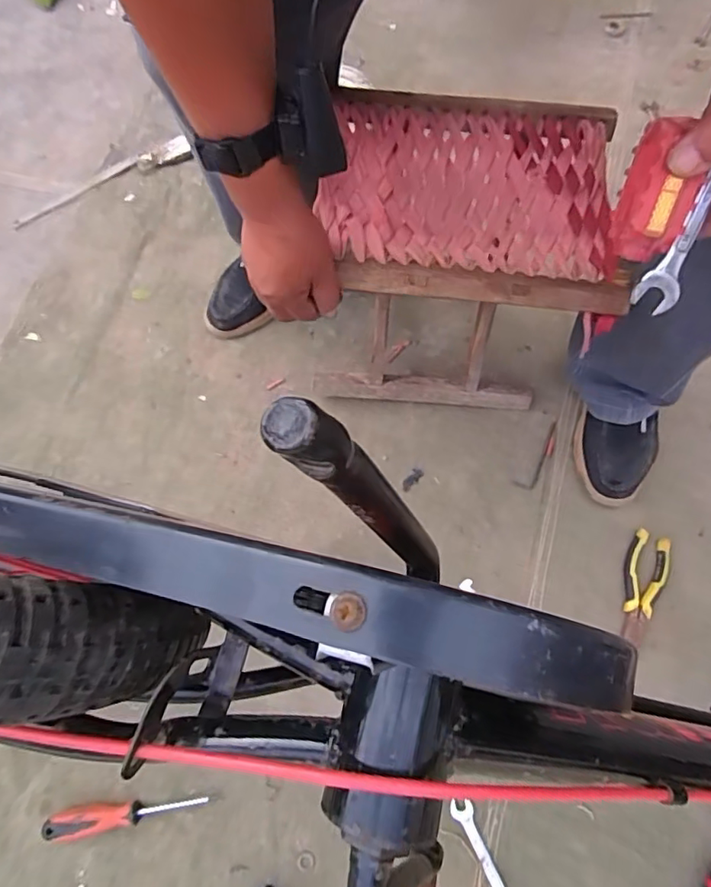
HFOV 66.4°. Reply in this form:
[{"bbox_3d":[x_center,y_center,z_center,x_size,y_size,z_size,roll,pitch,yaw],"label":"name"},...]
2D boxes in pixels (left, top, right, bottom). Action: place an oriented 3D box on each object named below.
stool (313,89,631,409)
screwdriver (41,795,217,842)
[{"bbox_3d":[0.107,-0.207,0.680,0.302,0.323,0.224,2,71,3],"label":"stool"},{"bbox_3d":[-0.270,0.439,0.645,0.194,0.024,0.034,-10,70,-1],"label":"screwdriver"}]

